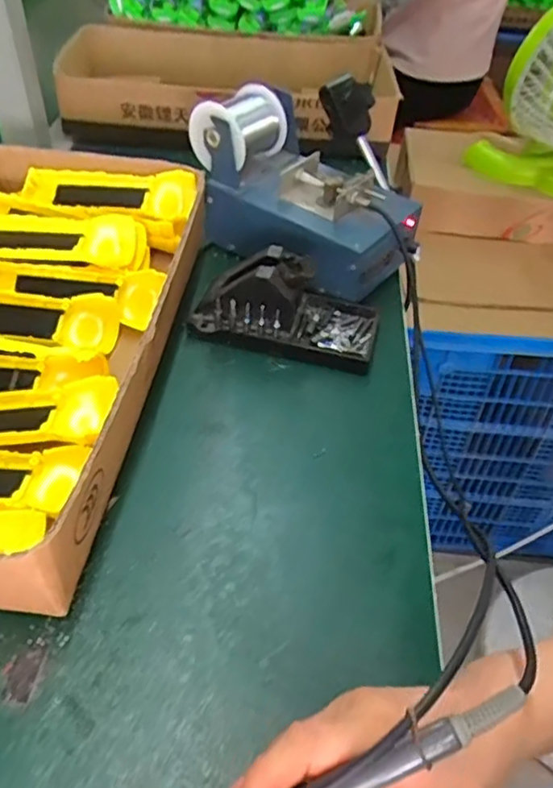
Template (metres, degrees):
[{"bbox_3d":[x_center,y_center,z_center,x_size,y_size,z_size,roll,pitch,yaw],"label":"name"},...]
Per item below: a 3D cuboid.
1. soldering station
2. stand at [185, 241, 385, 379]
[{"bbox_3d":[0.030,-0.196,0.603,0.212,0.118,0.114,30,51,21],"label":"soldering station"},{"bbox_3d":[0.013,-0.085,0.548,0.156,0.068,0.081,14,47,8],"label":"stand"}]

